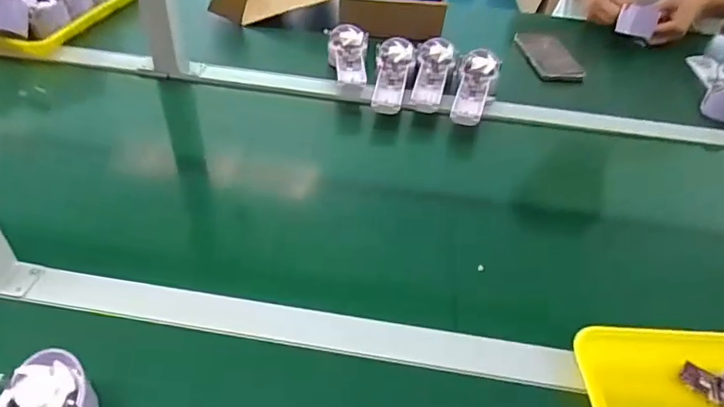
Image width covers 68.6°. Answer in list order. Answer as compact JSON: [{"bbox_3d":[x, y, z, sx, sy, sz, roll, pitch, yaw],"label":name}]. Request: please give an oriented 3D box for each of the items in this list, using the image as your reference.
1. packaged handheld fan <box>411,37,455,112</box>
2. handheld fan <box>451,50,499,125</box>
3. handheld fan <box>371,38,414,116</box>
[{"bbox_3d":[0.110,-0.197,0.811,0.059,0.037,0.170,9,42,5],"label":"packaged handheld fan"},{"bbox_3d":[0.167,-0.174,0.791,0.060,0.037,0.174,15,43,11],"label":"handheld fan"},{"bbox_3d":[0.047,-0.199,0.818,0.061,0.037,0.175,9,42,5],"label":"handheld fan"}]

